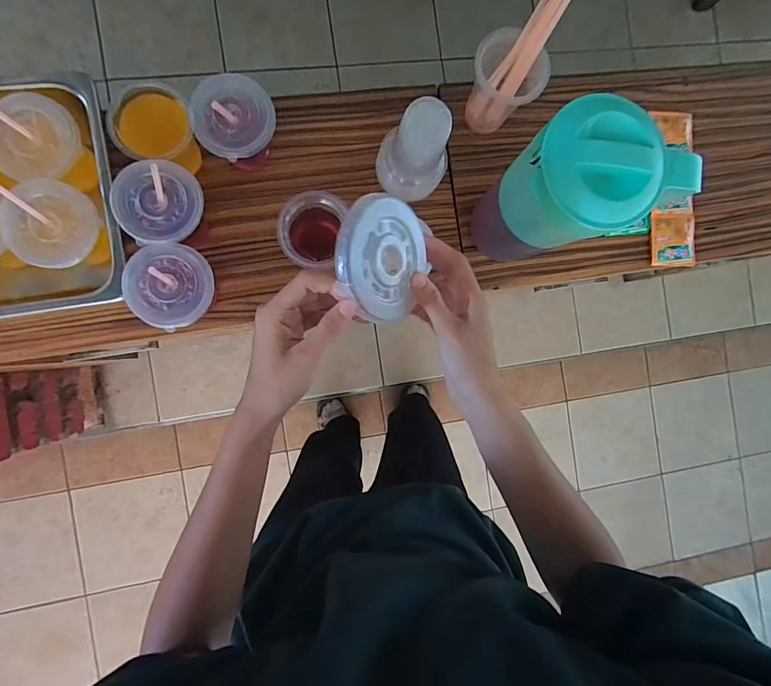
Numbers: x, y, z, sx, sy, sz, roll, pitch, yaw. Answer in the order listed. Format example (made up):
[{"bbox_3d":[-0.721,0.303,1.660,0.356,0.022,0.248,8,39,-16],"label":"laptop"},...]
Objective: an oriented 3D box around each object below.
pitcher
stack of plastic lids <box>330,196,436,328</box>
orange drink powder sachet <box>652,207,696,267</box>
[{"bbox_3d":[0.198,-0.168,0.493,0.147,0.241,0.104,-16,92,-8],"label":"pitcher"},{"bbox_3d":[-0.006,-0.061,0.314,0.084,0.018,0.088,9,92,-50],"label":"stack of plastic lids"},{"bbox_3d":[0.431,-0.156,0.640,0.069,0.011,0.081,-4,92,-9],"label":"orange drink powder sachet"}]

